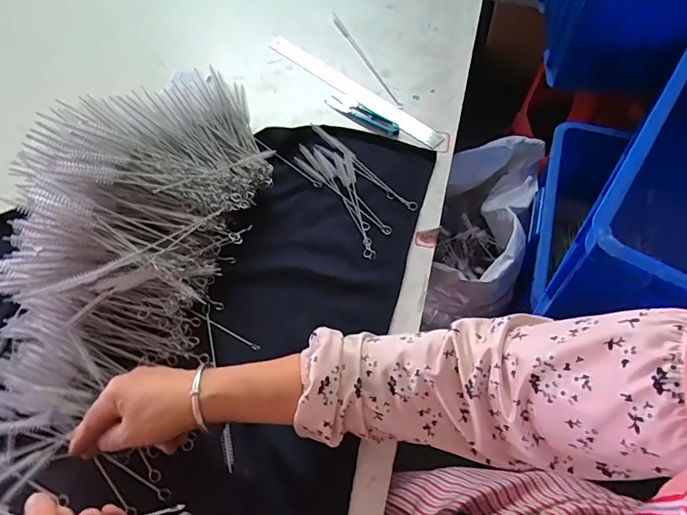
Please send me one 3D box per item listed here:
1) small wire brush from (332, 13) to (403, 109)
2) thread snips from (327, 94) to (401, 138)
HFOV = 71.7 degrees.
[{"bbox_3d":[0.030,-0.319,0.752,0.015,0.012,0.265,-20,60,-11],"label":"small wire brush"},{"bbox_3d":[0.028,-0.202,0.666,0.123,0.006,0.032,34,65,20],"label":"thread snips"}]

